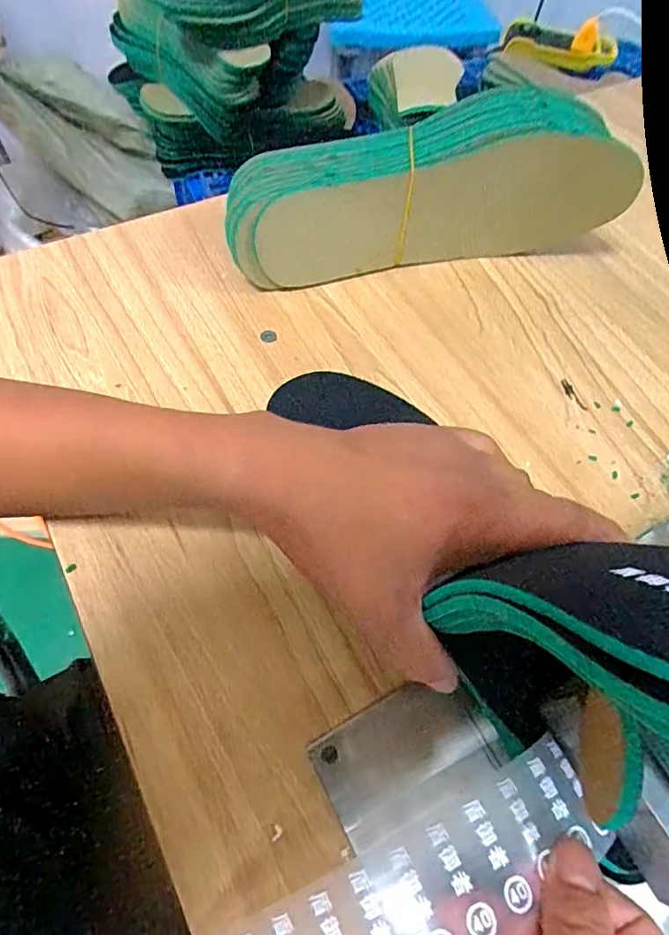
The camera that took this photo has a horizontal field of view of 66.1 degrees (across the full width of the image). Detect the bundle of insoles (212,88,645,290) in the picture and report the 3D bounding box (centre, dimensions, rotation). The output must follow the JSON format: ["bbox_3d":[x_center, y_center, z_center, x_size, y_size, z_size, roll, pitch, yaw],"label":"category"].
[{"bbox_3d":[0.062,-0.181,0.344,0.265,0.094,0.059,-9,63,-9],"label":"bundle of insoles"}]

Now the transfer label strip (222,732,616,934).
[{"bbox_3d":[0.018,0.165,0.188,0.175,0.025,0.043,-28,66,-4],"label":"transfer label strip"}]

